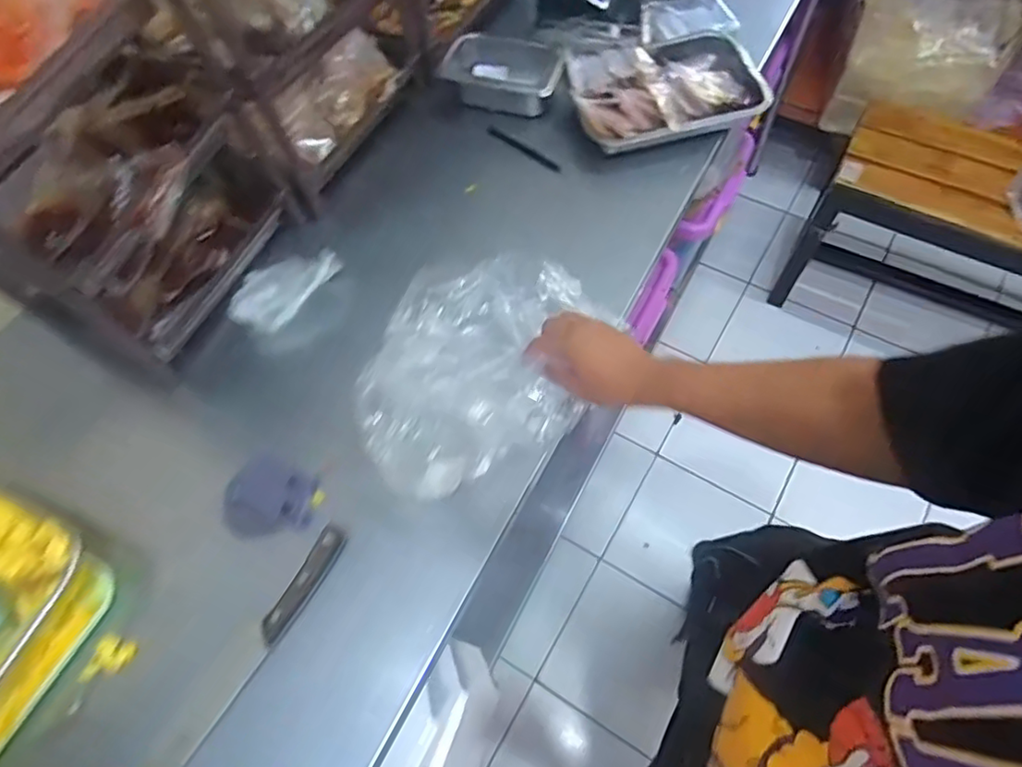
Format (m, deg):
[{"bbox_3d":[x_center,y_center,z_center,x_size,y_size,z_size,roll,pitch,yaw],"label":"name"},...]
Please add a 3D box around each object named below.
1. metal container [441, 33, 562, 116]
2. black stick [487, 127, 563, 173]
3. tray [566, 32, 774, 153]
[{"bbox_3d":[-0.009,-0.441,0.862,0.170,0.053,0.103,12,64,10],"label":"metal container"},{"bbox_3d":[0.017,-0.325,0.832,0.130,0.005,0.012,37,71,20],"label":"black stick"},{"bbox_3d":[0.207,-0.412,0.815,0.258,0.044,0.196,-11,63,-2],"label":"tray"}]

